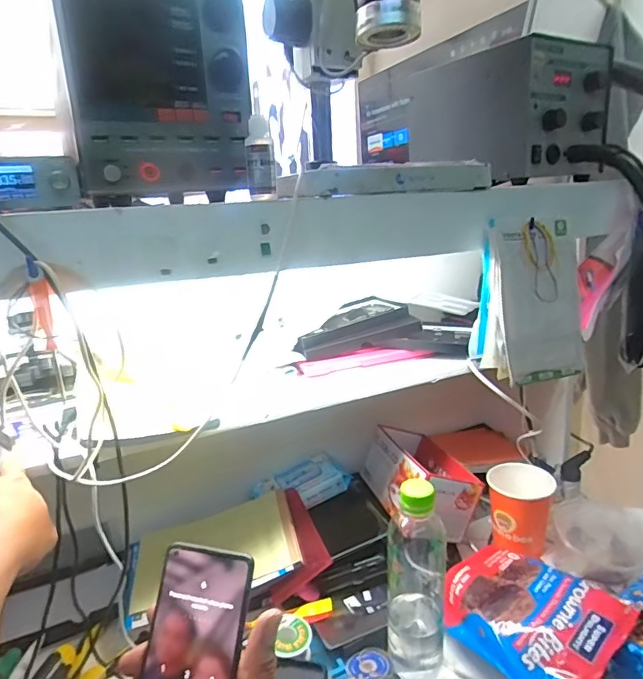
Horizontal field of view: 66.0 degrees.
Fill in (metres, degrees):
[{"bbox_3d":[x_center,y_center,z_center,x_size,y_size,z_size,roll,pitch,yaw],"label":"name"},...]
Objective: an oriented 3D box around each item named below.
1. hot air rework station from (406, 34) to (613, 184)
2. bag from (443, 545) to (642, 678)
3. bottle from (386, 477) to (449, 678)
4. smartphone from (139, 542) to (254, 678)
[{"bbox_3d":[0.257,-0.293,0.698,0.168,0.176,0.217,-13,19,-32],"label":"hot air rework station"},{"bbox_3d":[0.231,0.313,0.561,0.140,0.055,0.194,-37,26,-22],"label":"bag"},{"bbox_3d":[0.099,0.247,0.515,0.061,0.227,0.054,0,16,11],"label":"bottle"},{"bbox_3d":[-0.094,0.235,0.358,0.073,0.157,0.004,2,-18,13],"label":"smartphone"}]

